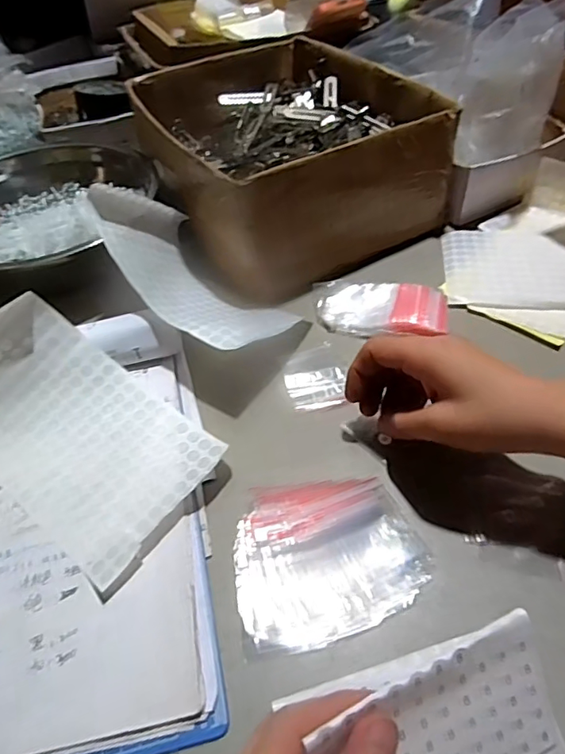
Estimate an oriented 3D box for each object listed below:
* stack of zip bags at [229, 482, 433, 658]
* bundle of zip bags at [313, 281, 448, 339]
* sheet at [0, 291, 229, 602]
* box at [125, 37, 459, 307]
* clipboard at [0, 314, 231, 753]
[{"bbox_3d":[0.030,0.113,0.335,0.118,0.006,0.102,-6,50,-5],"label":"stack of zip bags"},{"bbox_3d":[0.089,-0.065,0.486,0.122,0.021,0.064,7,51,7],"label":"bundle of zip bags"},{"bbox_3d":[-0.156,0.032,0.386,0.219,0.052,0.126,31,58,26],"label":"sheet"},{"bbox_3d":[0.000,-0.260,0.593,0.260,0.114,0.314,-26,53,-18],"label":"box"},{"bbox_3d":[-0.166,0.091,0.344,0.208,0.027,0.295,-11,51,-8],"label":"clipboard"}]

